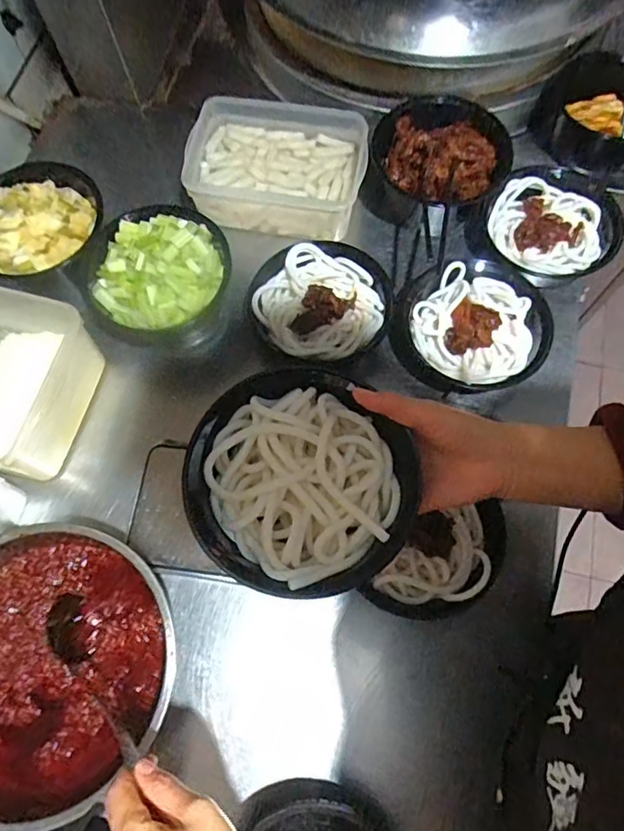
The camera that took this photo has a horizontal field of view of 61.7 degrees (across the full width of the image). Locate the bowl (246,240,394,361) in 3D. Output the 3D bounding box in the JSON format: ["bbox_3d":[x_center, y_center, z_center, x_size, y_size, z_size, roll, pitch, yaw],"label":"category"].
[{"bbox_3d":[0.013,-0.136,0.639,0.162,0.064,0.153,-1,69,2],"label":"bowl"}]

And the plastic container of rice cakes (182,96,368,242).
[{"bbox_3d":[-0.045,-0.328,0.699,0.232,0.071,0.163,11,70,7],"label":"plastic container of rice cakes"}]

